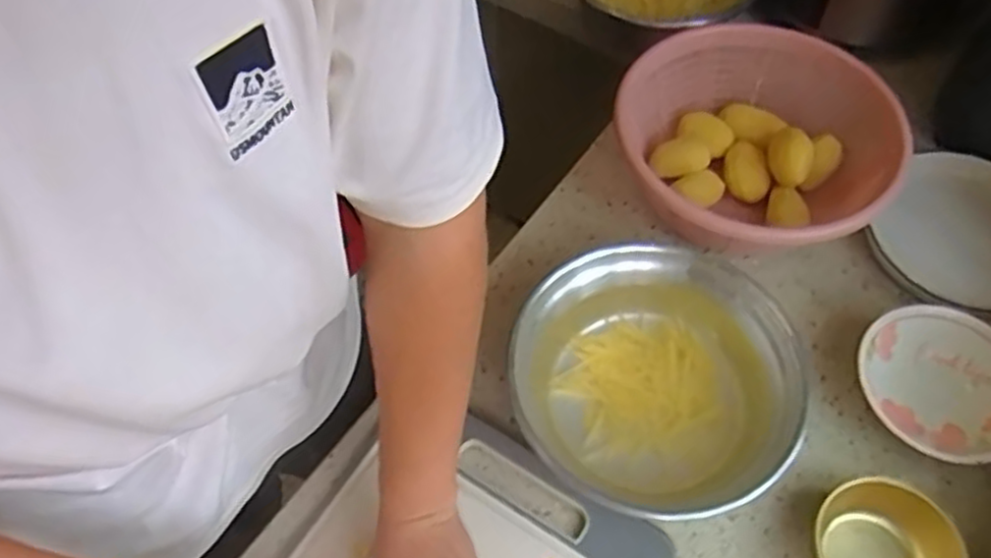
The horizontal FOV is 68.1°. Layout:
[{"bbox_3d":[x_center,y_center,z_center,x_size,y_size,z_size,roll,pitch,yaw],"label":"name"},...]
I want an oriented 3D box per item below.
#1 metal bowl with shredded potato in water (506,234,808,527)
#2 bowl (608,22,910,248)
[{"bbox_3d":[0.150,0.091,0.656,0.229,0.110,0.226,0,59,0],"label":"metal bowl with shredded potato in water"},{"bbox_3d":[0.261,-0.137,0.788,0.263,0.115,0.280,0,59,0],"label":"bowl"}]

